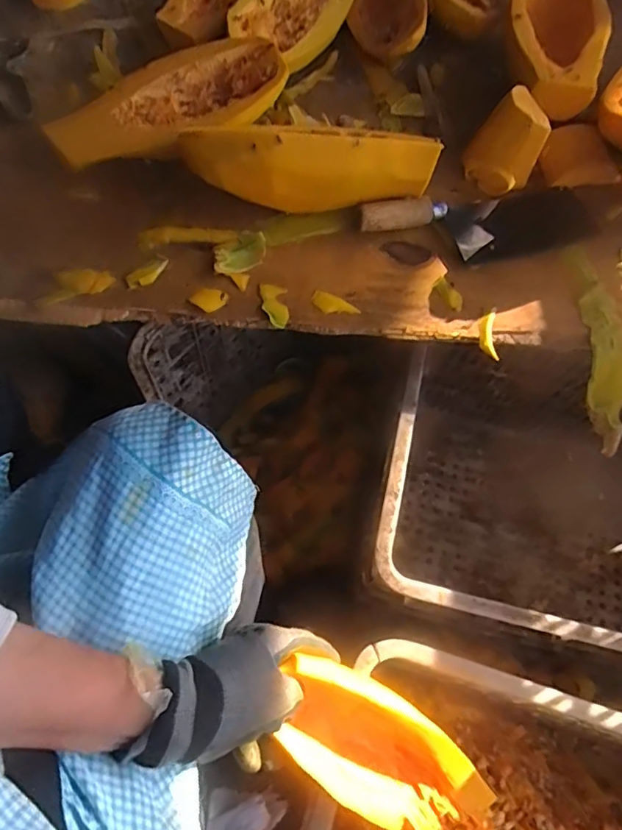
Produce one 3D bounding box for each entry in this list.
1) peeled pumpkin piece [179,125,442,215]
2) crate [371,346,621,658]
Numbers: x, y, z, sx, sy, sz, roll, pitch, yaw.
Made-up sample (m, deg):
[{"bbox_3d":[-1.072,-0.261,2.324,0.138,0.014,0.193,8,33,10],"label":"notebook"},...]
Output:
[{"bbox_3d":[0.001,-0.256,0.571,0.262,0.107,0.058,1,65,-1],"label":"peeled pumpkin piece"},{"bbox_3d":[0.356,0.098,0.700,0.520,0.284,0.408,12,65,5],"label":"crate"}]

